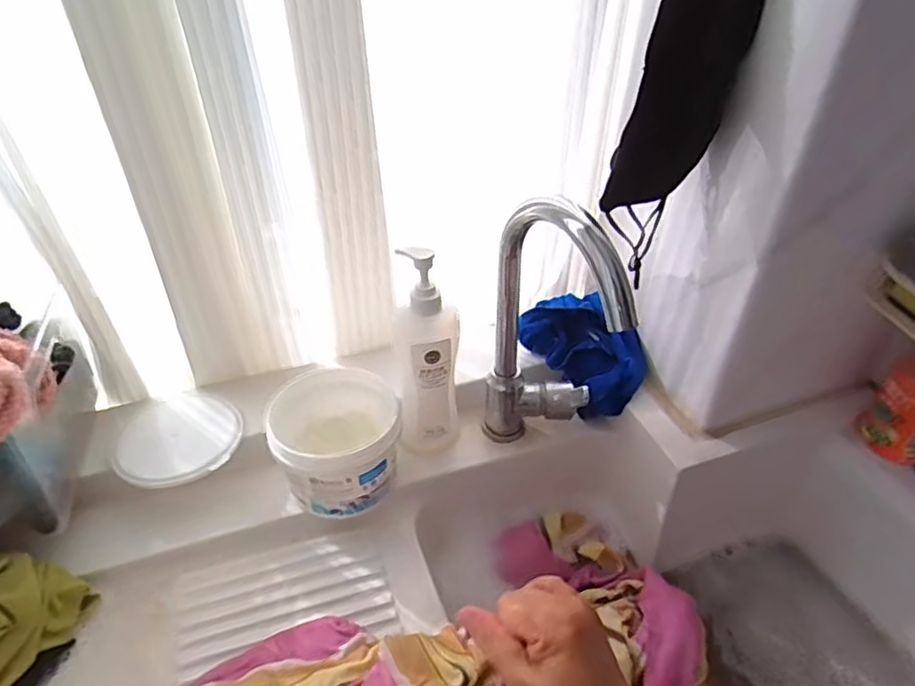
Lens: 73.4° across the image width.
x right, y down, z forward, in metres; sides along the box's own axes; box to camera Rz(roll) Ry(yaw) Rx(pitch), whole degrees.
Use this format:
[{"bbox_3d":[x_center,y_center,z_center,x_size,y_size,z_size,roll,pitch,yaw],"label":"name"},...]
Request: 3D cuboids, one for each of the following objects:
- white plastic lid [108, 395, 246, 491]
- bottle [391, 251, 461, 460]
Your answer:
[{"bbox_3d":[-0.293,0.098,0.651,0.123,0.012,0.119,0,39,0],"label":"white plastic lid"},{"bbox_3d":[-0.031,0.020,0.636,0.066,0.239,0.052,-3,39,-4],"label":"bottle"}]

